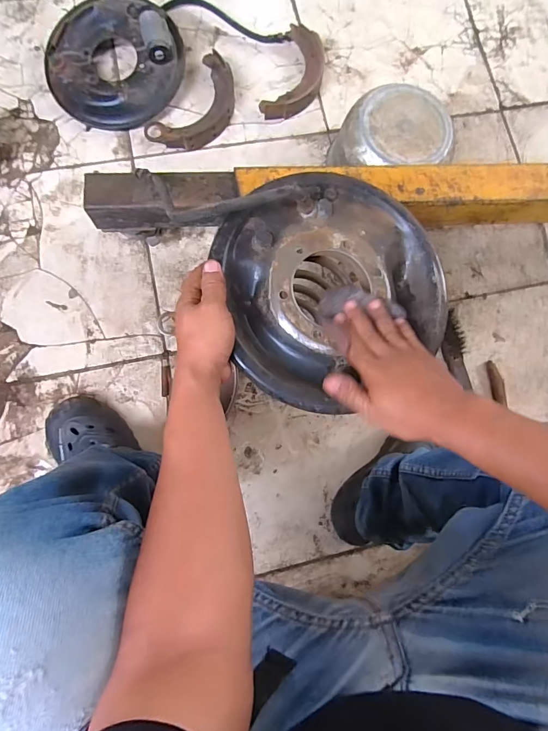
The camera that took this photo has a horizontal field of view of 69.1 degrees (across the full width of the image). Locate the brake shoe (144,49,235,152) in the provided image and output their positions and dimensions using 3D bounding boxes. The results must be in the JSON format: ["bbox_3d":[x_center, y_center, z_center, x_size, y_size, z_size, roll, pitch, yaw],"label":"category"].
[{"bbox_3d":[-0.151,-0.522,0.813,0.122,0.037,0.226,36,79,2],"label":"brake shoe"}]

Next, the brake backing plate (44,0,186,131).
[{"bbox_3d":[-0.315,-0.600,0.786,0.262,0.085,0.240,1,80,-4],"label":"brake backing plate"}]

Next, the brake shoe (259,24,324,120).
[{"bbox_3d":[0.049,-0.612,0.840,0.107,0.035,0.220,22,79,-1],"label":"brake shoe"}]

